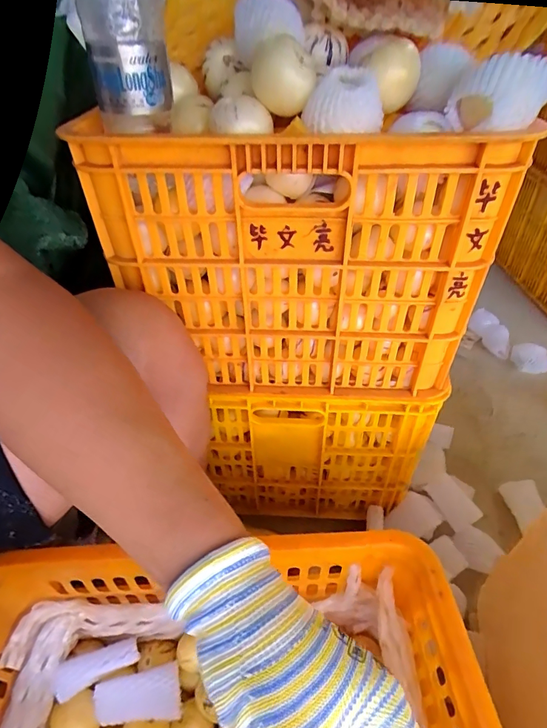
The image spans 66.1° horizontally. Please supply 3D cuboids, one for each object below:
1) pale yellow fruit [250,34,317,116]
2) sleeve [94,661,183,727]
[{"bbox_3d":[0.009,-0.246,0.359,0.052,0.052,0.060,-3,43,-1],"label":"pale yellow fruit"},{"bbox_3d":[-0.146,0.366,0.458,0.085,0.013,0.051,-7,75,-12],"label":"sleeve"}]

